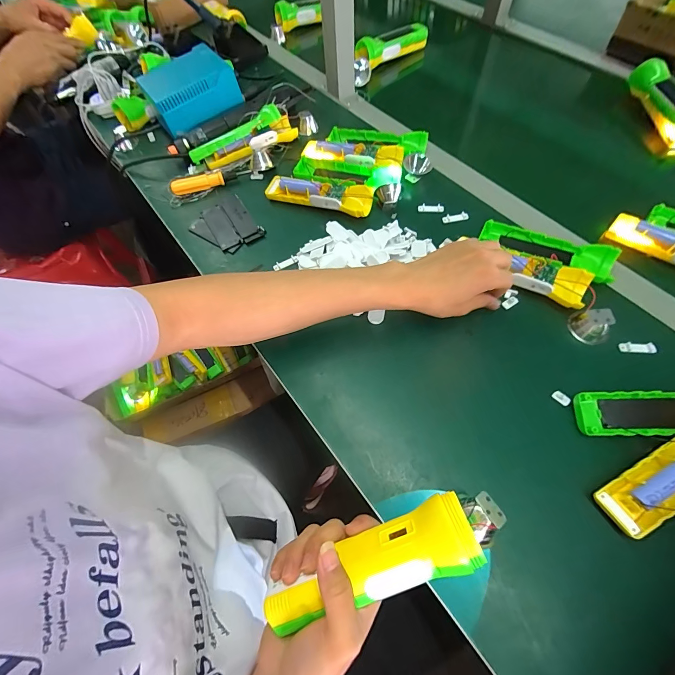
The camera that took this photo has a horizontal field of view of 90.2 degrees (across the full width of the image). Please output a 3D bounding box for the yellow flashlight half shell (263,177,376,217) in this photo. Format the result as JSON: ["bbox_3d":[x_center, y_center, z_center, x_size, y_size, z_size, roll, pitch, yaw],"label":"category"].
[{"bbox_3d":[-0.028,-0.215,0.506,0.157,0.035,0.045,19,65,13],"label":"yellow flashlight half shell"}]

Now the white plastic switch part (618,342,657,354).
[{"bbox_3d":[0.339,0.012,0.380,0.037,0.005,0.012,4,62,5],"label":"white plastic switch part"}]

